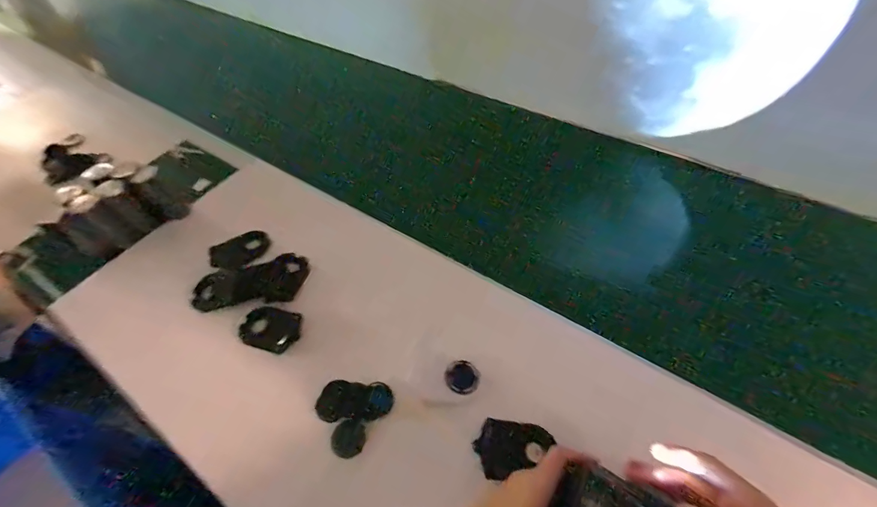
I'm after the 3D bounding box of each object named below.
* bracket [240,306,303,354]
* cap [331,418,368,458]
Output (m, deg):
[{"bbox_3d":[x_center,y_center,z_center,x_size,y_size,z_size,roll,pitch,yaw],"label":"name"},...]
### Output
[{"bbox_3d":[-0.220,0.099,0.505,0.073,0.018,0.053,13,55,12],"label":"bracket"},{"bbox_3d":[-0.100,0.207,0.429,0.038,0.014,0.035,-2,53,2],"label":"cap"}]

